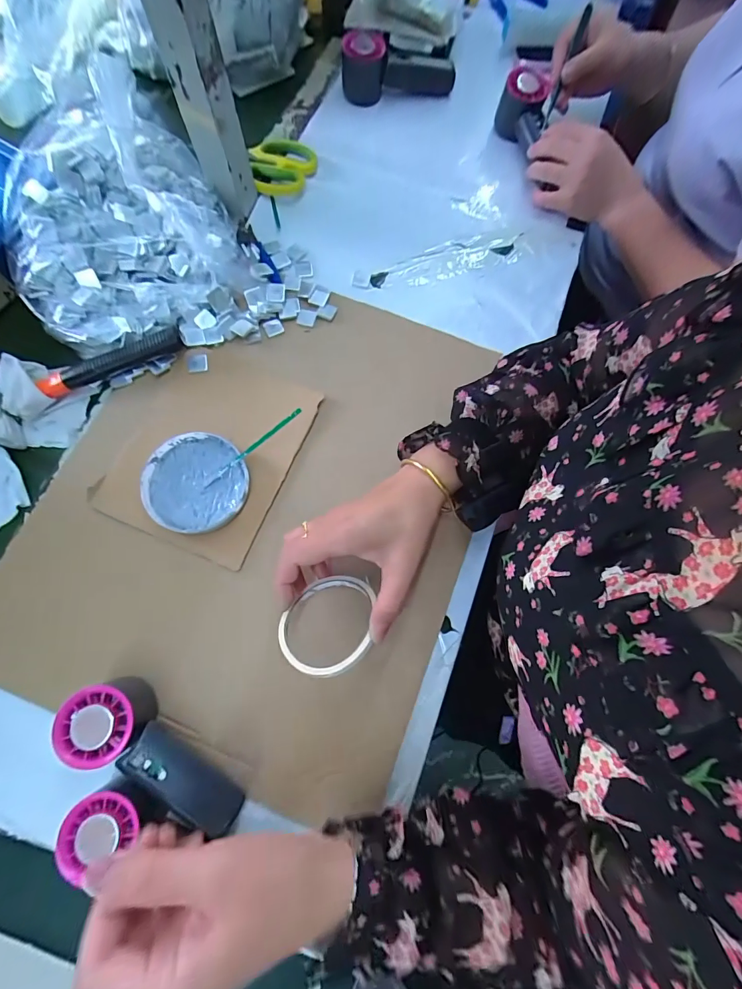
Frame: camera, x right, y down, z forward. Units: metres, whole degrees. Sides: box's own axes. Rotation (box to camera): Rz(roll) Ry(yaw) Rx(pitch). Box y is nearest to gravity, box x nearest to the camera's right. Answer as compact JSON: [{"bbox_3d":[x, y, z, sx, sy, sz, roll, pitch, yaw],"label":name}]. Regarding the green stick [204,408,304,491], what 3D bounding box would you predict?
[{"bbox_3d":[-0.118,-0.045,0.398,0.123,0.007,0.007,-36,77,9],"label":"green stick"}]

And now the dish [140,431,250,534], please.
[{"bbox_3d":[-0.172,-0.012,0.402,0.099,0.018,0.098,0,74,0],"label":"dish"}]

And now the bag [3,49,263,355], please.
[{"bbox_3d":[-0.284,-0.301,0.438,0.233,0.098,0.260,-28,76,-8],"label":"bag"}]

